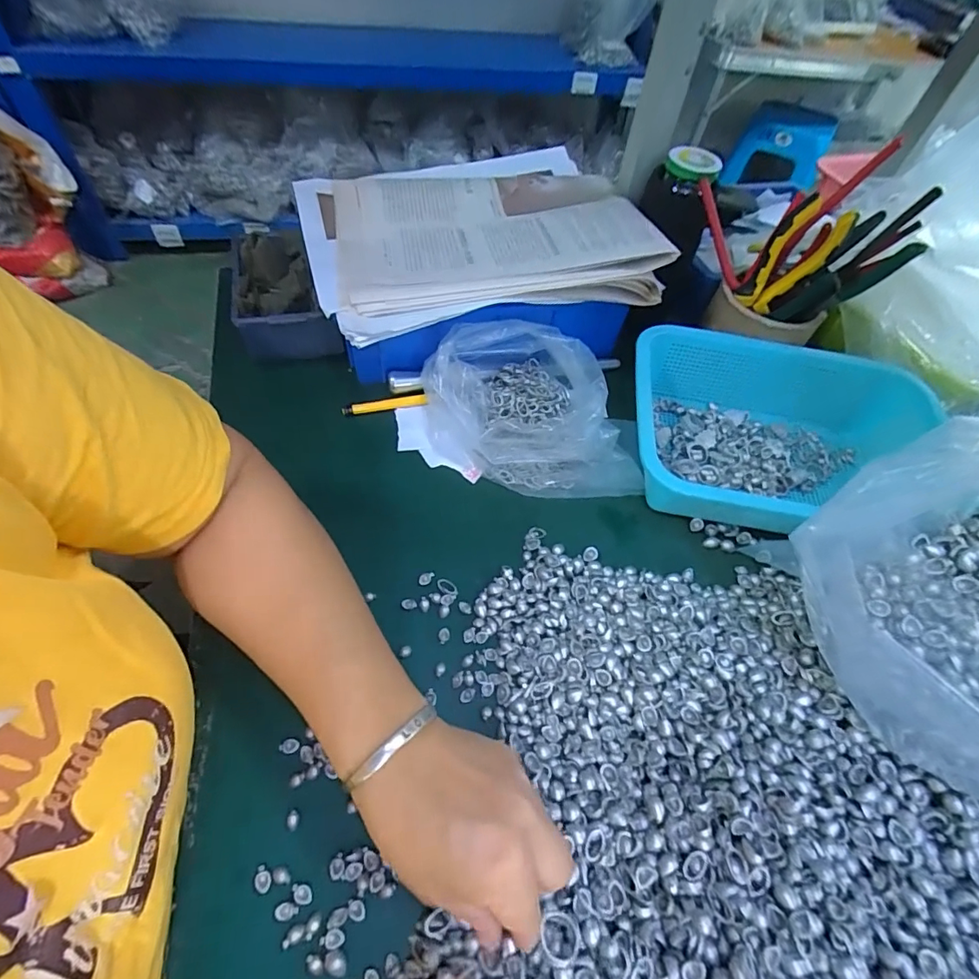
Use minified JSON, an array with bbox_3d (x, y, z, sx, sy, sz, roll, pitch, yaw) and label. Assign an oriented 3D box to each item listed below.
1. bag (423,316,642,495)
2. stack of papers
[{"bbox_3d":[0.042,-0.074,0.436,0.189,0.075,0.150,-5,56,-9],"label":"bag"},{"bbox_3d":[-0.022,-0.248,0.468,0.298,0.051,0.246,-11,57,-13],"label":"stack of papers"}]

